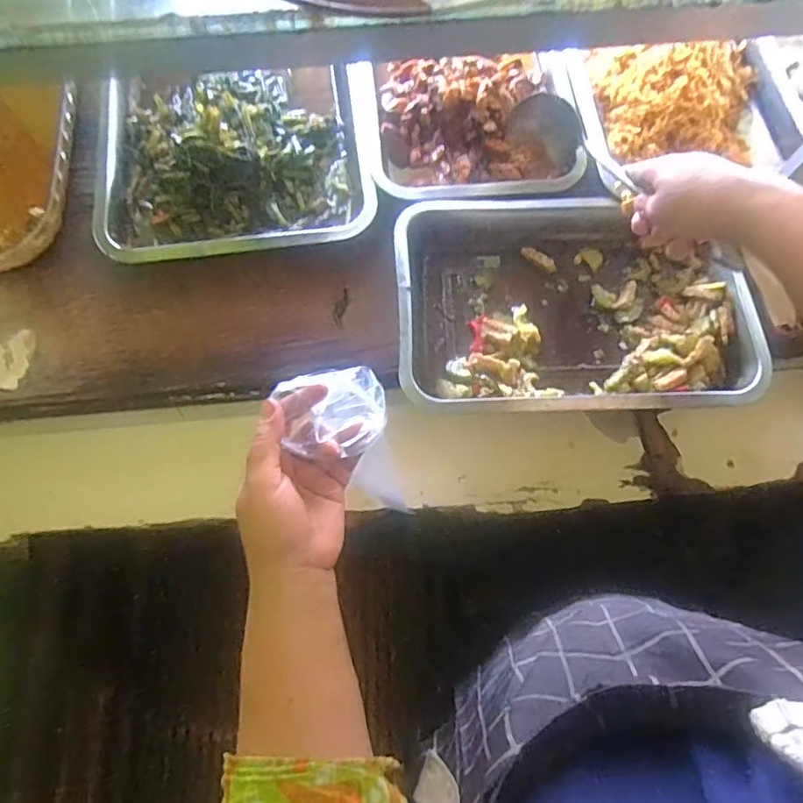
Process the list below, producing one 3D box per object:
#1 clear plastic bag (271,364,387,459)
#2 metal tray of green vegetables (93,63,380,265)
[{"bbox_3d":[-0.047,0.004,0.385,0.070,0.028,0.053,-6,76,-2],"label":"clear plastic bag"},{"bbox_3d":[-0.163,-0.245,0.534,0.250,0.048,0.218,-10,71,-2],"label":"metal tray of green vegetables"}]

